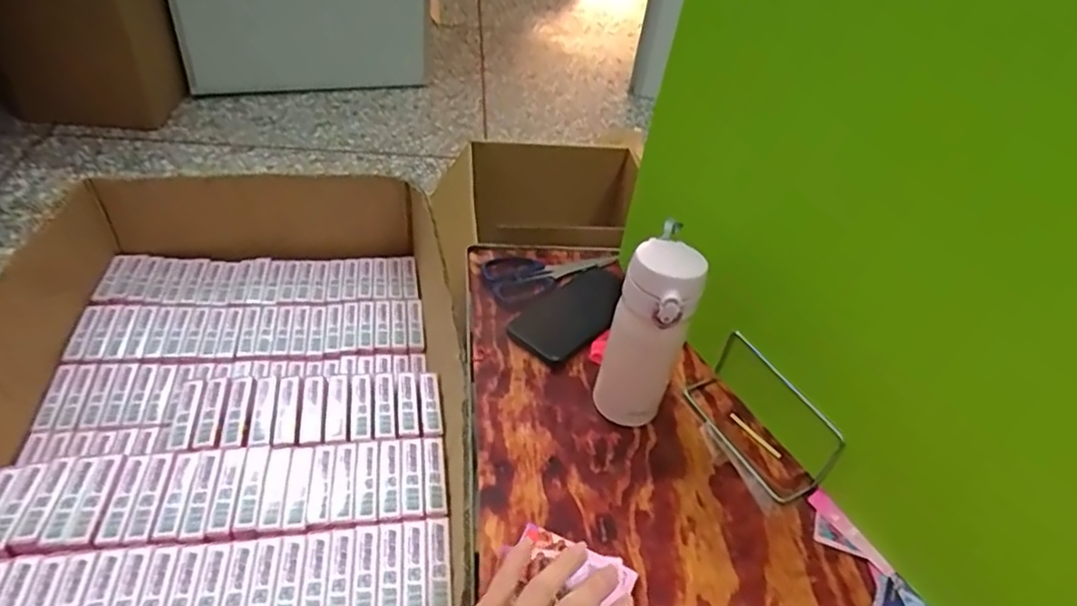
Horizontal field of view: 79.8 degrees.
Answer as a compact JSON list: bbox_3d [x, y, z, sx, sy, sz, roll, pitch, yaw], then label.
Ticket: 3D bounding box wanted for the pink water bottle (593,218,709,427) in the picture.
[{"bbox_3d":[0.102,0.030,0.600,0.065,0.191,0.088,15,43,10],"label":"pink water bottle"}]

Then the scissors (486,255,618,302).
[{"bbox_3d":[0.017,-0.043,0.799,0.171,0.008,0.074,-14,46,-21],"label":"scissors"}]

